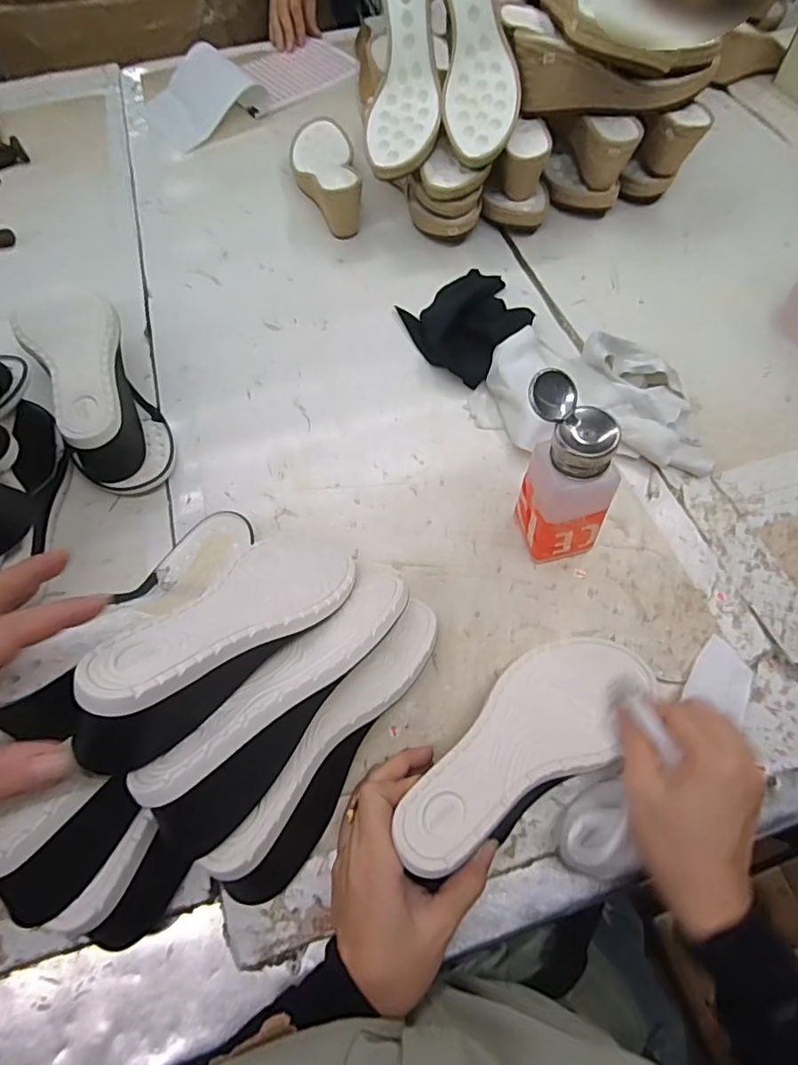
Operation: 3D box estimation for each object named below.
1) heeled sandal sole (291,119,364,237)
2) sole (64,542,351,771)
[{"bbox_3d":[-0.095,-0.467,0.674,0.080,0.062,0.205,-11,63,-4],"label":"heeled sandal sole"},{"bbox_3d":[-0.107,0.063,0.354,0.076,0.066,0.212,34,42,16],"label":"sole"}]

